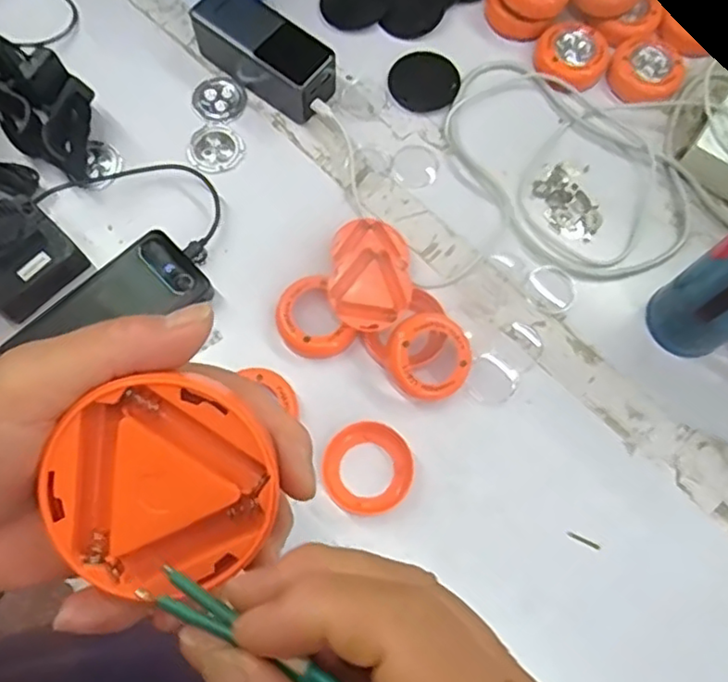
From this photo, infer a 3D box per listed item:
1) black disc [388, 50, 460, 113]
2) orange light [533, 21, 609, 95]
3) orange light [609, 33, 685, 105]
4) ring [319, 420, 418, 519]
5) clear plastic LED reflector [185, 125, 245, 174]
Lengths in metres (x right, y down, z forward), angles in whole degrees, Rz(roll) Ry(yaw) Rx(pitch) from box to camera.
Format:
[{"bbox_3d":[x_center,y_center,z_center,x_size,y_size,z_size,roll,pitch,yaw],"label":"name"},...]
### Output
[{"bbox_3d":[0.056,-0.245,0.597,0.063,0.004,0.065,1,72,-2],"label":"black disc"},{"bbox_3d":[0.196,-0.269,0.600,0.066,0.018,0.062,1,72,-2],"label":"orange light"},{"bbox_3d":[0.264,-0.257,0.594,0.059,0.022,0.067,-6,72,-4],"label":"orange light"},{"bbox_3d":[0.003,0.096,0.477,0.066,0.012,0.066,1,72,-2],"label":"ring"},{"bbox_3d":[-0.134,-0.172,0.570,0.051,0.008,0.050,1,72,-2],"label":"clear plastic LED reflector"}]

